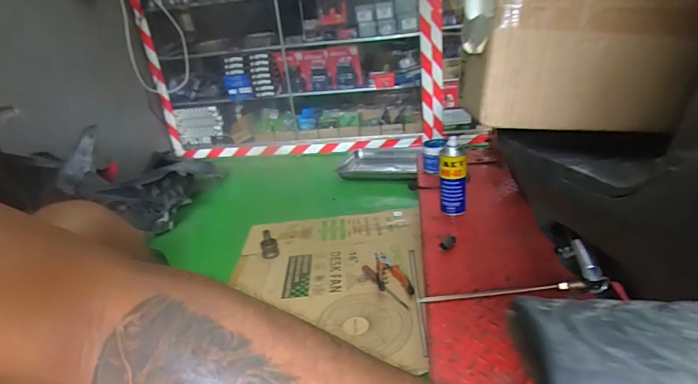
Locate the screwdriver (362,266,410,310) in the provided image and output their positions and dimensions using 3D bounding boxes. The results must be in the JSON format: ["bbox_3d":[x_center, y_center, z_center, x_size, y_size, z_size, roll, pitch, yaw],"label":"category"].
[{"bbox_3d":[0.083,0.229,0.966,0.019,0.026,0.173,-18,25,-26],"label":"screwdriver"}]

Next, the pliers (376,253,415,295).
[{"bbox_3d":[0.099,0.206,1.018,0.075,0.032,0.194,-10,23,-9],"label":"pliers"}]

